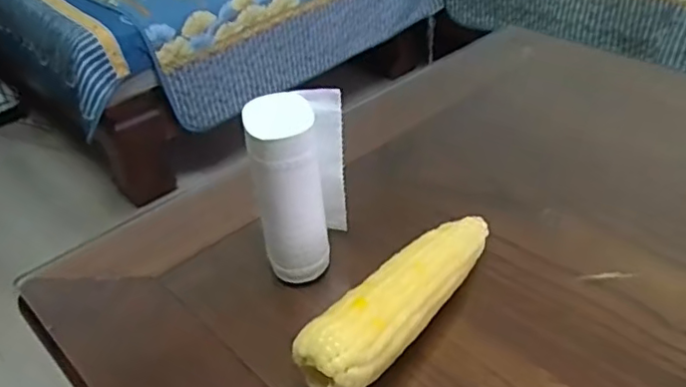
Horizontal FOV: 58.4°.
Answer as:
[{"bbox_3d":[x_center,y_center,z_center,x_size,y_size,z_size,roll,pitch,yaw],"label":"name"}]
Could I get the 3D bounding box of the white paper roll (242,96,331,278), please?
[{"bbox_3d":[-0.043,0.002,0.491,0.050,0.151,0.060,-11,38,-9],"label":"white paper roll"}]

